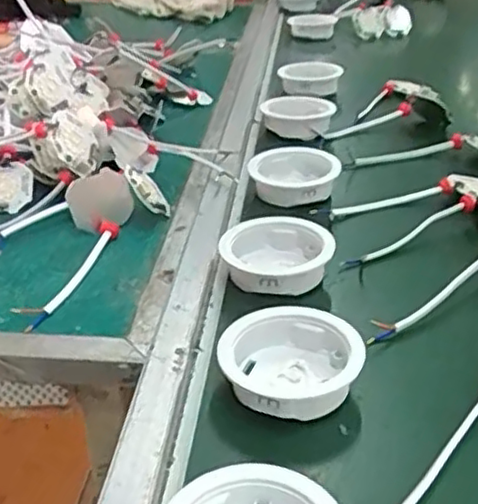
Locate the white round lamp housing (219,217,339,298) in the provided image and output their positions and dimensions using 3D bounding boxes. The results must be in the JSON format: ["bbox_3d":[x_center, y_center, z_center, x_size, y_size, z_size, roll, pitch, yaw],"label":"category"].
[{"bbox_3d":[0.023,0.004,0.451,0.074,0.028,0.070,4,31,11],"label":"white round lamp housing"}]

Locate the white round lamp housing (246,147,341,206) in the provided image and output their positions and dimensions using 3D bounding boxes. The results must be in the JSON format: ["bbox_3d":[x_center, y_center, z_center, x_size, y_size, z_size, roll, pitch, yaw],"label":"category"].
[{"bbox_3d":[0.044,-0.061,0.562,0.072,0.029,0.080,3,30,9],"label":"white round lamp housing"}]

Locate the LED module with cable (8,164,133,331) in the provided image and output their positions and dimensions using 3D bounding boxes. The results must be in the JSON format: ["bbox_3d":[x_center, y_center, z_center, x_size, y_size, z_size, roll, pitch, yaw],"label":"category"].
[{"bbox_3d":[-0.112,-0.006,0.477,0.044,0.038,0.161,3,30,9],"label":"LED module with cable"}]

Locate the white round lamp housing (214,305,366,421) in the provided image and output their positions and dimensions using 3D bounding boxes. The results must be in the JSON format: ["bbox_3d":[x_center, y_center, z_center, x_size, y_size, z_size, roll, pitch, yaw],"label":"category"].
[{"bbox_3d":[0.027,0.059,0.361,0.070,0.028,0.070,-2,30,1],"label":"white round lamp housing"}]

